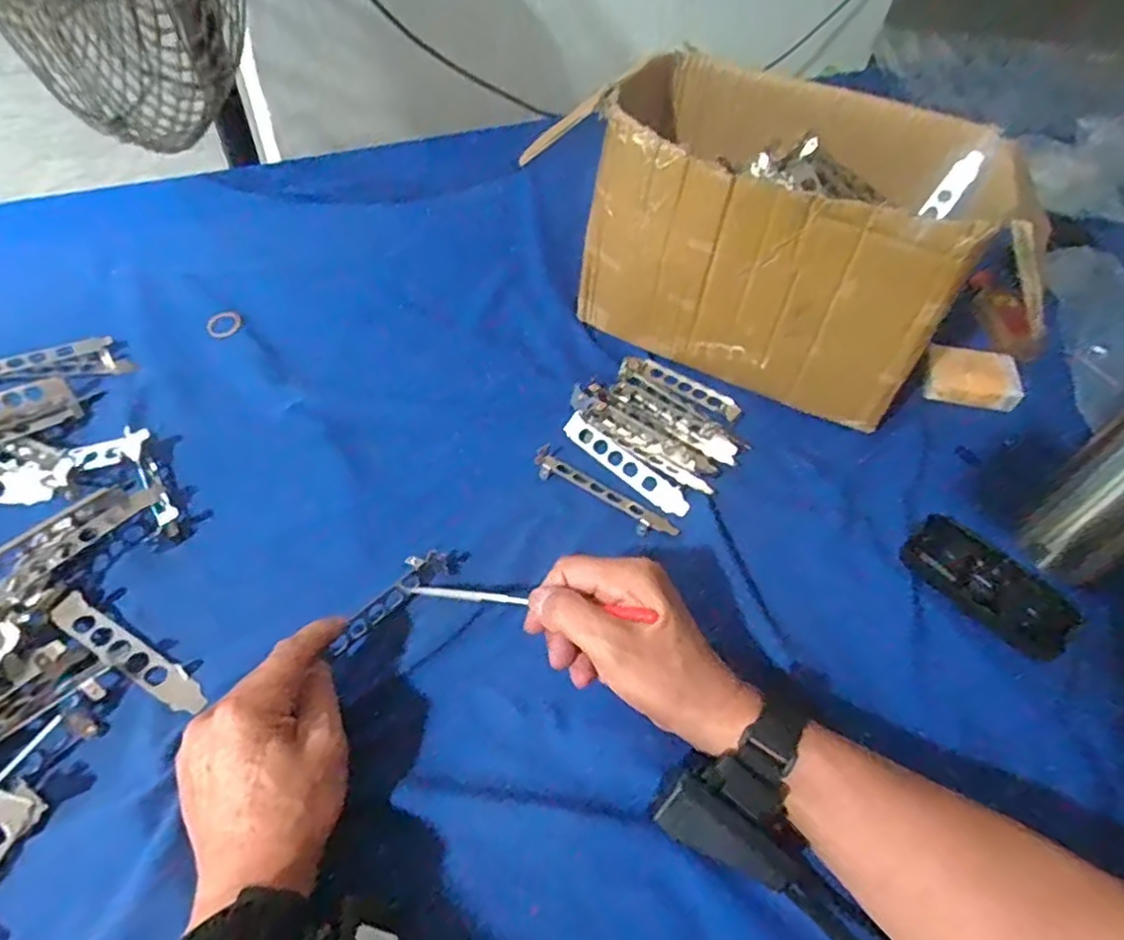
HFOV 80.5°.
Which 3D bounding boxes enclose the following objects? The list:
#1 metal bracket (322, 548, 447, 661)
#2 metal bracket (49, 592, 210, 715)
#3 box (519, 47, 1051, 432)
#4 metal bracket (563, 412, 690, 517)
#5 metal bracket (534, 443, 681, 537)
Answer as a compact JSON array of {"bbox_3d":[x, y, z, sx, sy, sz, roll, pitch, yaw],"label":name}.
[{"bbox_3d":[-0.111,0.084,0.430,0.019,0.014,0.103,31,51,21],"label":"metal bracket"},{"bbox_3d":[-0.263,0.109,0.400,0.119,0.007,0.019,25,52,17],"label":"metal bracket"},{"bbox_3d":[0.198,-0.199,0.584,0.357,0.195,0.228,20,50,13],"label":"box"},{"bbox_3d":[0.051,-0.004,0.525,0.024,0.011,0.120,-44,67,-12],"label":"metal bracket"},{"bbox_3d":[0.030,0.018,0.505,0.125,0.008,0.027,34,55,23],"label":"metal bracket"}]

